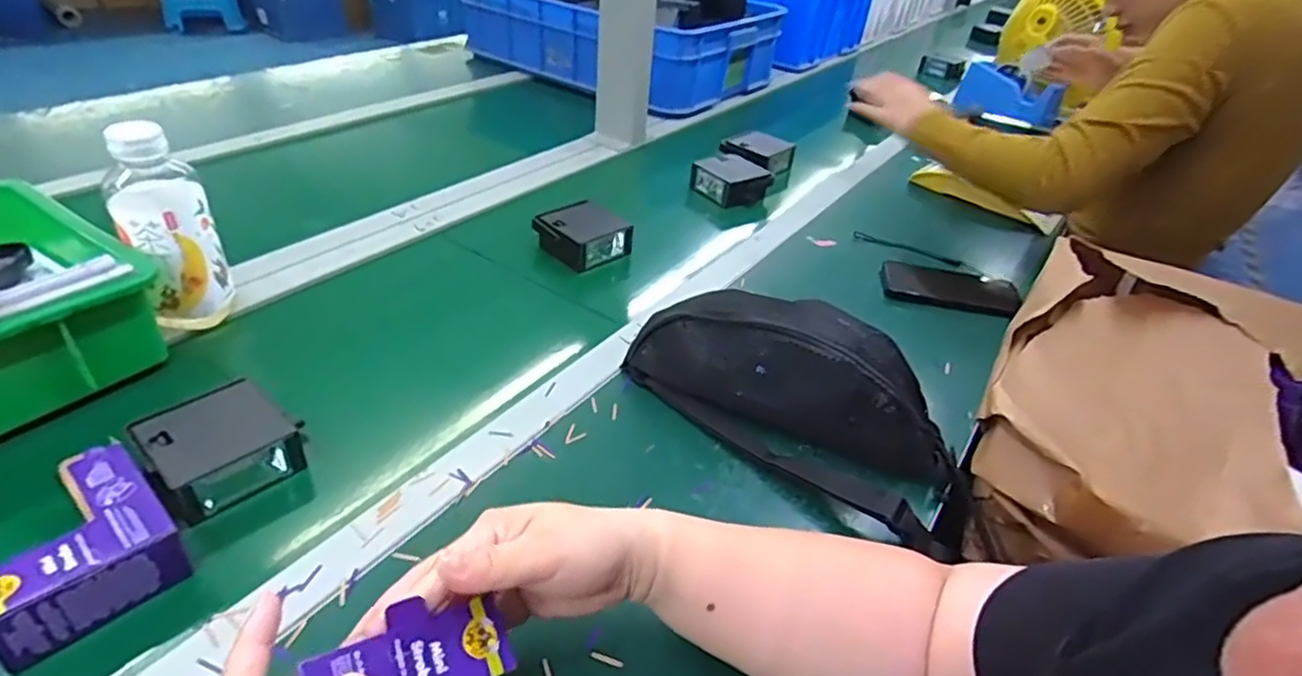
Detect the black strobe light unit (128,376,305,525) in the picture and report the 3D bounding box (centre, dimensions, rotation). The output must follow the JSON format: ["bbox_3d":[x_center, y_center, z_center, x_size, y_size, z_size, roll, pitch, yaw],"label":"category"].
[{"bbox_3d":[-0.327,0.085,0.513,0.093,0.048,0.089,-27,48,-37],"label":"black strobe light unit"}]

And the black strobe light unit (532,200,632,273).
[{"bbox_3d":[-0.083,-0.129,0.823,0.084,0.045,0.099,-27,48,-36],"label":"black strobe light unit"}]

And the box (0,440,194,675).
[{"bbox_3d":[-0.367,0.131,0.426,0.105,0.044,0.097,31,43,29],"label":"box"}]

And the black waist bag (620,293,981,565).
[{"bbox_3d":[0.135,0.043,0.573,0.316,0.099,0.136,29,42,27],"label":"black waist bag"}]

